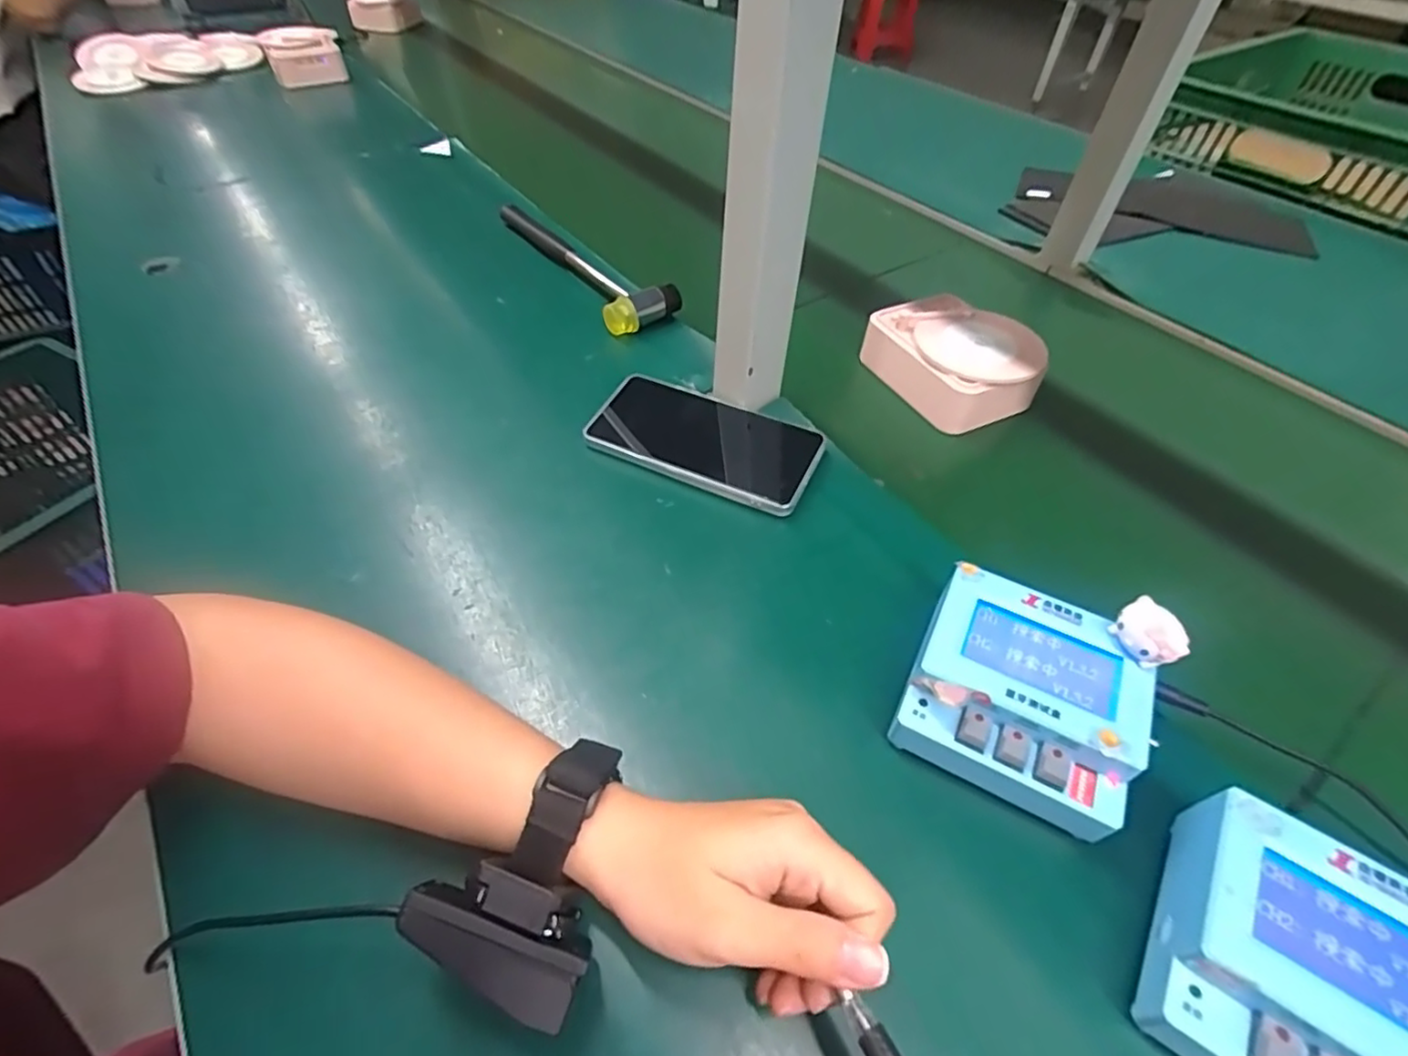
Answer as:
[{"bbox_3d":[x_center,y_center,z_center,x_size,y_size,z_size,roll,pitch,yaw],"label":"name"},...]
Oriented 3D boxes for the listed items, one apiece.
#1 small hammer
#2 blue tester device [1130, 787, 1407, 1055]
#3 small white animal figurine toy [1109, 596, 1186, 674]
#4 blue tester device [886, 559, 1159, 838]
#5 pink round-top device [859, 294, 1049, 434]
[{"bbox_3d":[-0.126,-0.264,0.630,0.070,0.037,0.262,-28,55,-24],"label":"small hammer"},{"bbox_3d":[0.234,0.176,0.242,0.104,0.049,0.096,28,53,22],"label":"blue tester device"},{"bbox_3d":[0.211,0.051,0.301,0.019,0.023,0.030,-28,55,-24],"label":"small white animal figurine toy"},{"bbox_3d":[0.157,0.087,0.320,0.105,0.052,0.100,25,52,20],"label":"blue tester device"},{"bbox_3d":[0.208,-0.140,0.532,0.090,0.060,0.125,-21,52,-19],"label":"pink round-top device"}]

